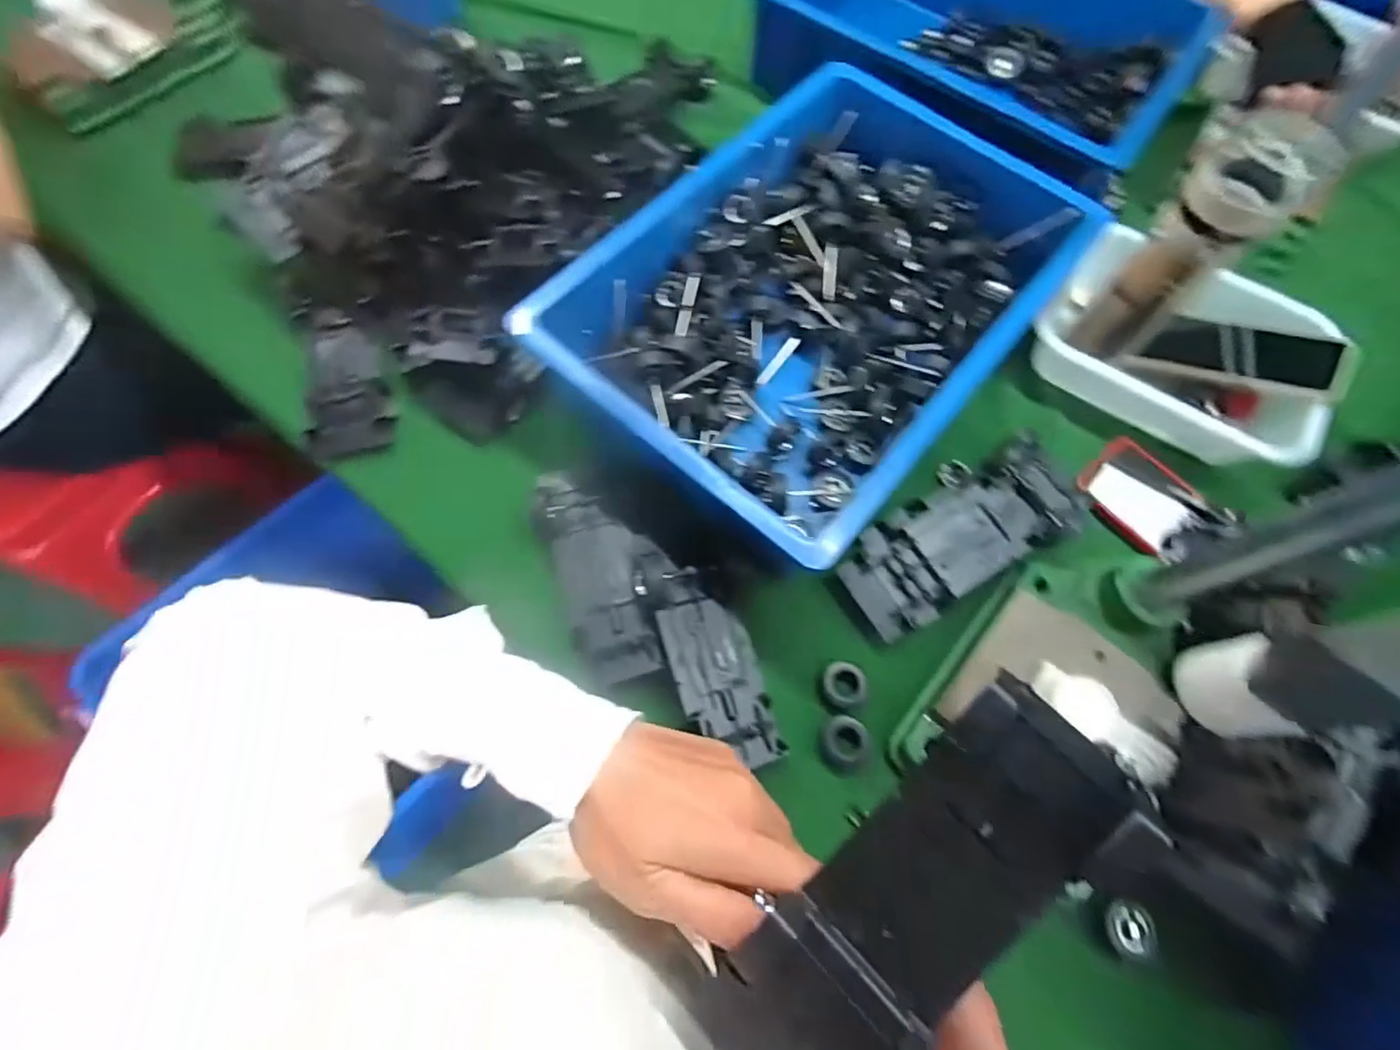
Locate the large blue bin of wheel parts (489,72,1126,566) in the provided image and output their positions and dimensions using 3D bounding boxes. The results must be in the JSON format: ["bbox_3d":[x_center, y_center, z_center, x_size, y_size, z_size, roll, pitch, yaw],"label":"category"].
[{"bbox_3d":[0.112,-0.198,0.549,0.316,0.109,0.455,40,72,13],"label":"large blue bin of wheel parts"}]

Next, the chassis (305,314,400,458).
[{"bbox_3d":[-0.329,-0.134,0.559,0.069,0.029,0.152,-15,70,-8],"label":"chassis"}]

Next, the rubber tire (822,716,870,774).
[{"bbox_3d":[0.110,0.166,0.453,0.033,0.012,0.039,10,68,2],"label":"rubber tire"}]

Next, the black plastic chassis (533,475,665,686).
[{"bbox_3d":[-0.085,0.039,0.495,0.066,0.030,0.183,-21,71,-10],"label":"black plastic chassis"}]

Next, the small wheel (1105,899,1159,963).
[{"bbox_3d":[0.299,0.282,0.416,0.034,0.014,0.033,1,68,-2],"label":"small wheel"}]

